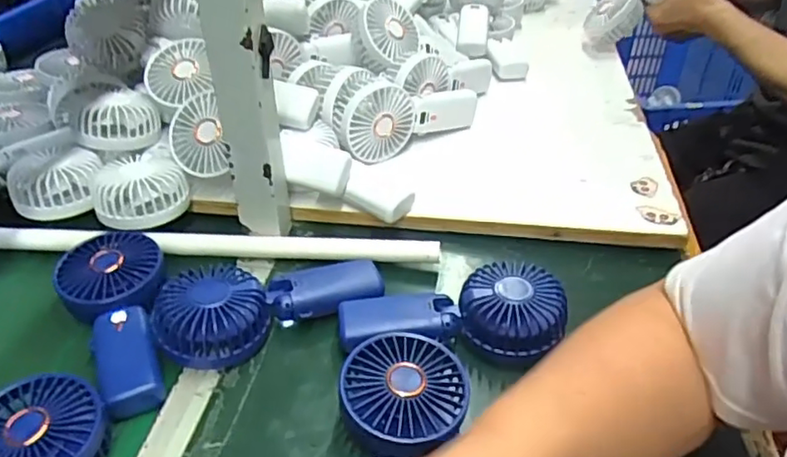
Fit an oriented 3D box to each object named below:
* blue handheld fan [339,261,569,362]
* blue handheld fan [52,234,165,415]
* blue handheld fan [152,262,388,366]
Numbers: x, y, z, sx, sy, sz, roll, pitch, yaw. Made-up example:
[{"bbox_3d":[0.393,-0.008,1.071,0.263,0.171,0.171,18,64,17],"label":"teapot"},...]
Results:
[{"bbox_3d":[0.049,0.066,0.509,0.181,0.048,0.085,3,37,4],"label":"blue handheld fan"},{"bbox_3d":[-0.235,0.070,0.508,0.087,0.041,0.185,-10,38,-14],"label":"blue handheld fan"},{"bbox_3d":[-0.105,0.060,0.509,0.177,0.052,0.075,-18,41,-23],"label":"blue handheld fan"}]

